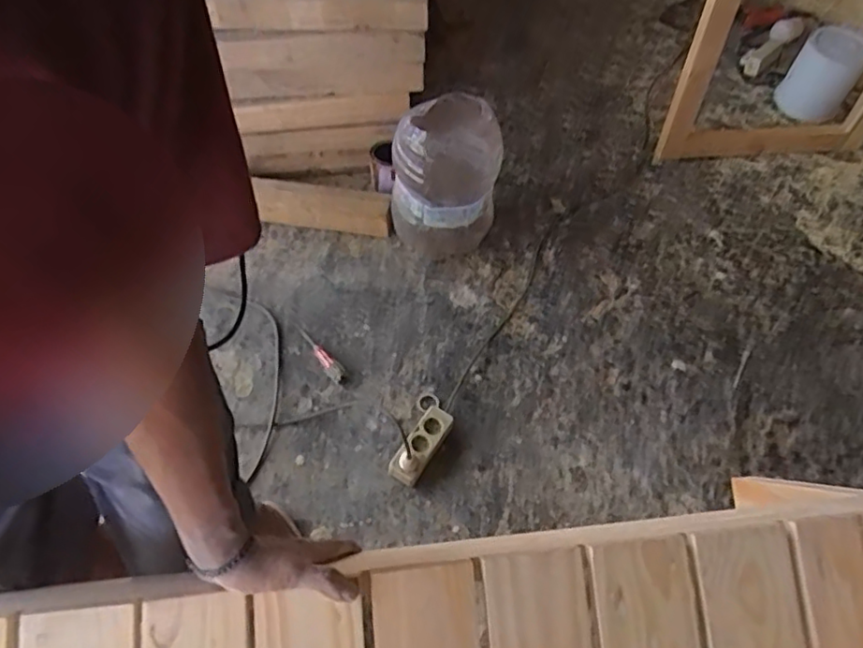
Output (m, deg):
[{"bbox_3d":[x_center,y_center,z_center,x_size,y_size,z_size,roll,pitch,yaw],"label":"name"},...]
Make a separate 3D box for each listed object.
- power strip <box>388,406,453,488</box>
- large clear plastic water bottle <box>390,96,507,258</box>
[{"bbox_3d":[-0.020,0.235,1.214,0.057,0.045,0.154,29,60,17],"label":"power strip"},{"bbox_3d":[0.034,-0.323,1.419,0.216,0.341,0.205,23,59,14],"label":"large clear plastic water bottle"}]

